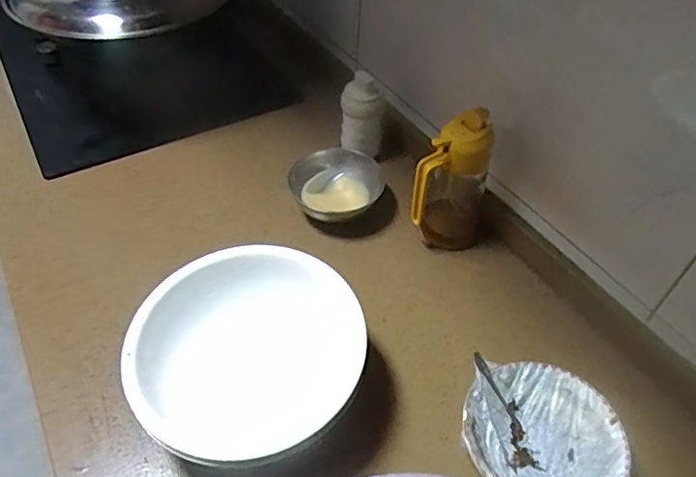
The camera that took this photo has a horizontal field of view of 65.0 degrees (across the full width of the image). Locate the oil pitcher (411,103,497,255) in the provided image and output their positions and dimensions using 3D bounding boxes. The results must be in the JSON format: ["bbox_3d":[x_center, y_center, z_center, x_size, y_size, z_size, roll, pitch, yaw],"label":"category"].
[{"bbox_3d":[0.130,-0.072,0.690,0.094,0.187,0.069,5,47,4],"label":"oil pitcher"}]

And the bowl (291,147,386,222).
[{"bbox_3d":[-0.020,-0.070,0.777,0.124,0.049,0.136,1,46,-1],"label":"bowl"}]

